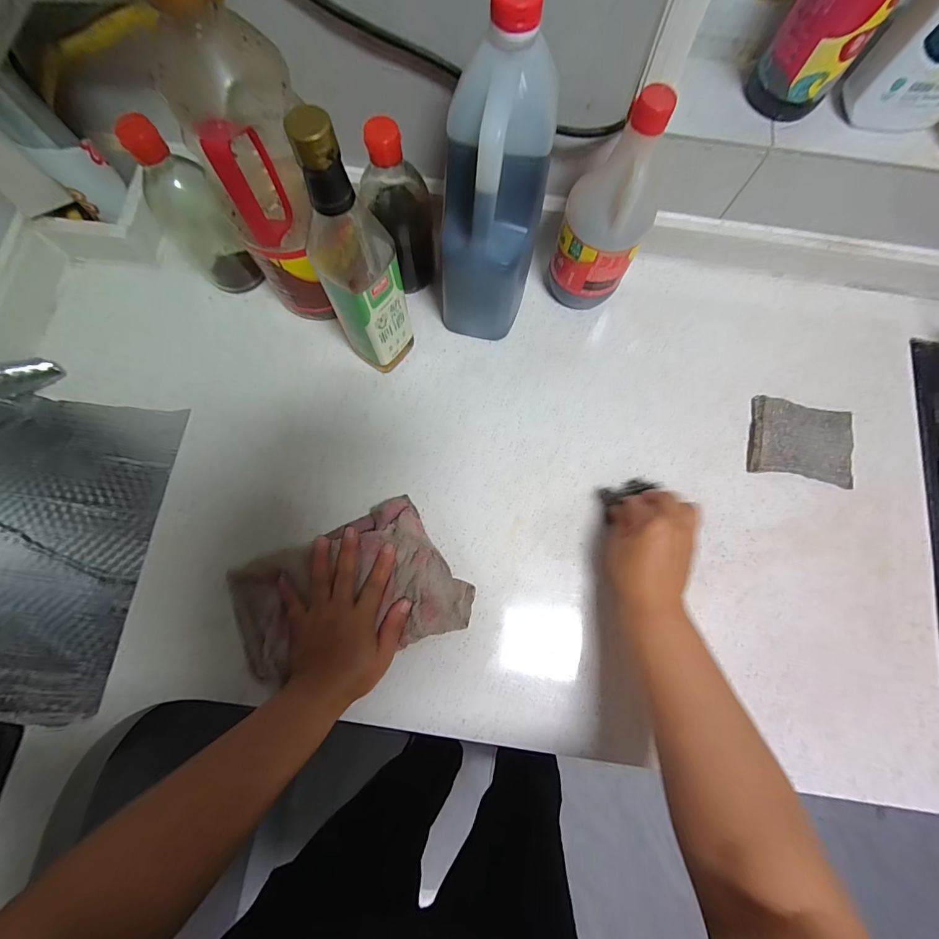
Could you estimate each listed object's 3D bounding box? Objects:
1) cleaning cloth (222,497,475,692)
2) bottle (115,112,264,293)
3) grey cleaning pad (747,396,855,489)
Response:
[{"bbox_3d":[-0.123,0.127,0.424,0.224,0.019,0.142,-21,79,-6],"label":"cleaning cloth"},{"bbox_3d":[-0.291,-0.265,0.431,0.064,0.176,0.052,-37,81,-9],"label":"bottle"},{"bbox_3d":[0.393,-0.033,0.483,0.118,0.016,0.091,13,77,1],"label":"grey cleaning pad"}]

